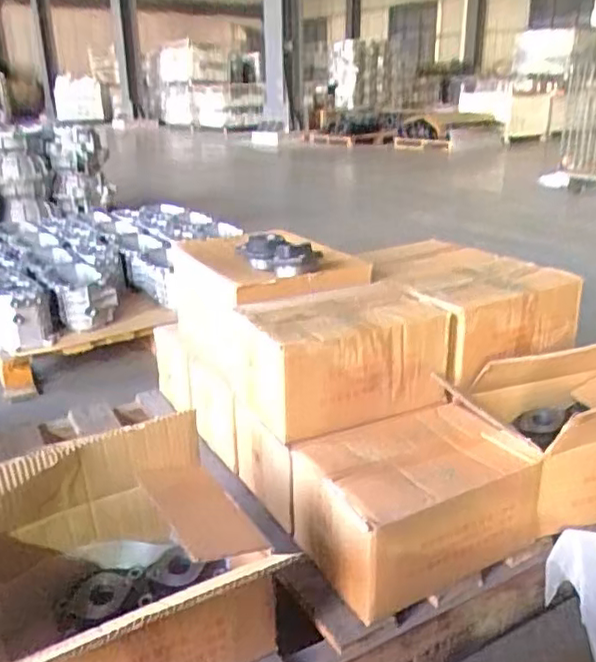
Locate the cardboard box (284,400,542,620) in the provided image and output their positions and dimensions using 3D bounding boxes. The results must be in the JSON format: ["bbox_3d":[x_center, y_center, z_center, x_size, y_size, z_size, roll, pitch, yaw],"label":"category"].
[{"bbox_3d":[0.174,0.256,0.953,0.320,0.164,0.221,-11,24,-23],"label":"cardboard box"}]

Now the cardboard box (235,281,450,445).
[{"bbox_3d":[0.077,0.053,1.063,0.326,0.190,0.191,-10,23,-21],"label":"cardboard box"}]

